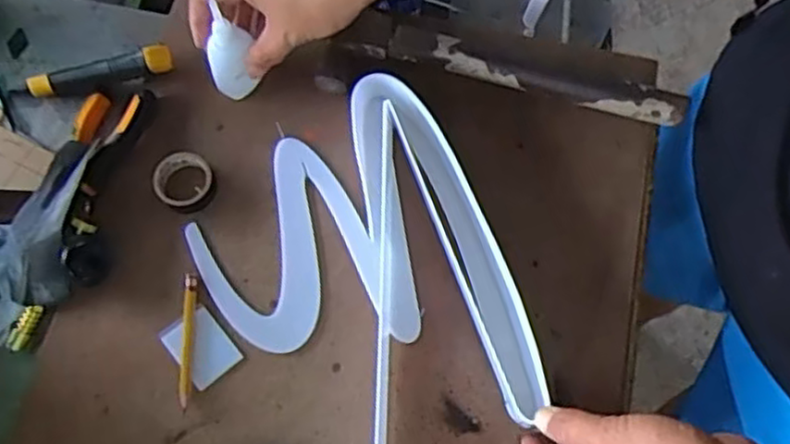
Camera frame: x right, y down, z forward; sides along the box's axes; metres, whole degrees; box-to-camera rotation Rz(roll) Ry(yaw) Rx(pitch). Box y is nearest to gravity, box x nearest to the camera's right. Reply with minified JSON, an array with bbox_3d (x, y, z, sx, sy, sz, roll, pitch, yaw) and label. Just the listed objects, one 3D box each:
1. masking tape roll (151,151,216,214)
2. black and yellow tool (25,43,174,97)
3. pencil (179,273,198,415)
[{"bbox_3d":[-0.164,-0.032,0.551,0.044,0.014,0.048,0,71,-1],"label":"masking tape roll"},{"bbox_3d":[-0.239,-0.122,0.576,0.124,0.026,0.020,-9,72,14],"label":"black and yellow tool"},{"bbox_3d":[-0.152,0.087,0.522,0.009,0.010,0.098,-3,73,0],"label":"pencil"}]

